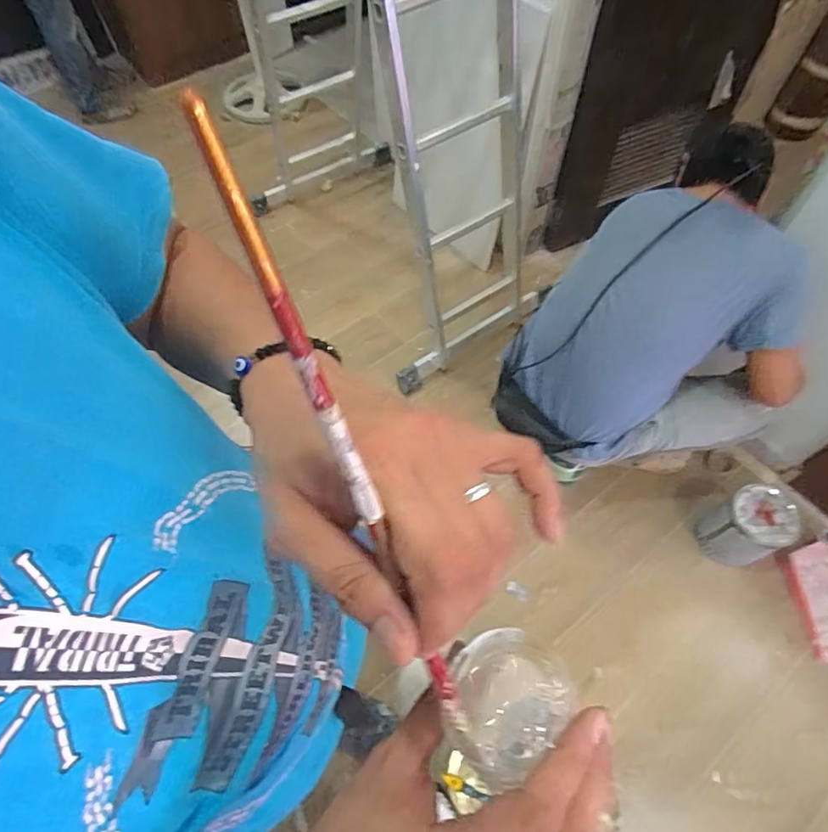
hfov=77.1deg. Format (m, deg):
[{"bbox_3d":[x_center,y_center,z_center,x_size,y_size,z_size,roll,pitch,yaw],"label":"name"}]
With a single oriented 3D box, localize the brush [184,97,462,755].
[{"bbox_3d":[-0.014,0.035,0.174,0.007,0.251,0.006,-25,29,-12],"label":"brush"}]

